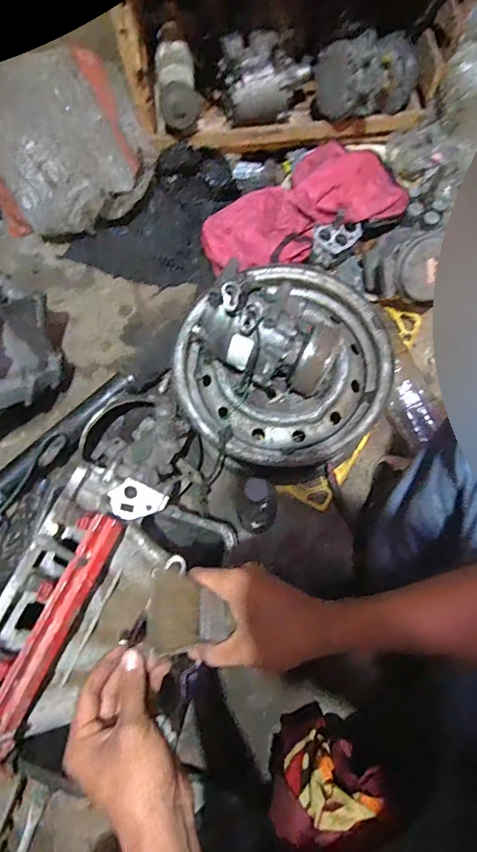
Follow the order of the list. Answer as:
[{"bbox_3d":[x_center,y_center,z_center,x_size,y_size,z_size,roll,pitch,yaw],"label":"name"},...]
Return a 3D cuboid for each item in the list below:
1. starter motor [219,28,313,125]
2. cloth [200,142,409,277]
[{"bbox_3d":[0.059,-0.676,0.837,0.174,0.122,0.105,-18,73,-2],"label":"starter motor"},{"bbox_3d":[0.111,-0.422,0.832,0.373,0.082,0.202,-21,73,-3],"label":"cloth"}]

